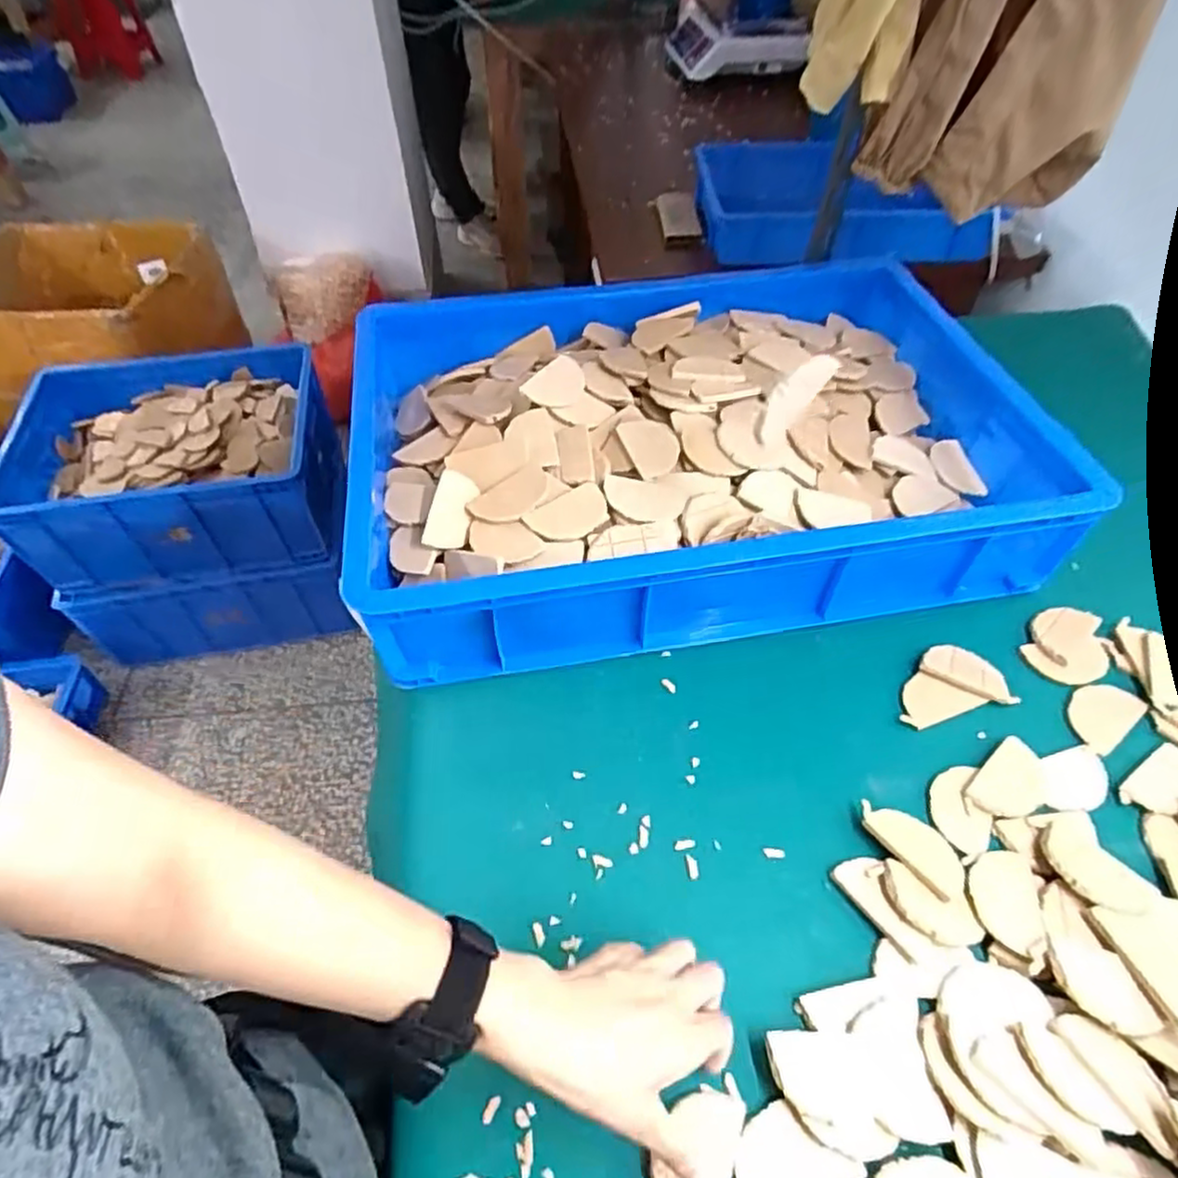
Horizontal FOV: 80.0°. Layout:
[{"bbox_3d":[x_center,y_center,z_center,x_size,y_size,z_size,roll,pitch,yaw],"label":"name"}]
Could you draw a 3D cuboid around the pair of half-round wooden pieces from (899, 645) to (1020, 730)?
[{"bbox_3d":[0.294,0.077,0.579,0.099,0.009,0.059,-12,52,-9],"label":"pair of half-round wooden pieces"}]

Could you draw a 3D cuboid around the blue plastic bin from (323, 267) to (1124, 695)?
[{"bbox_3d":[0.093,-0.146,0.694,0.599,0.121,0.418,-9,51,-6],"label":"blue plastic bin"}]

